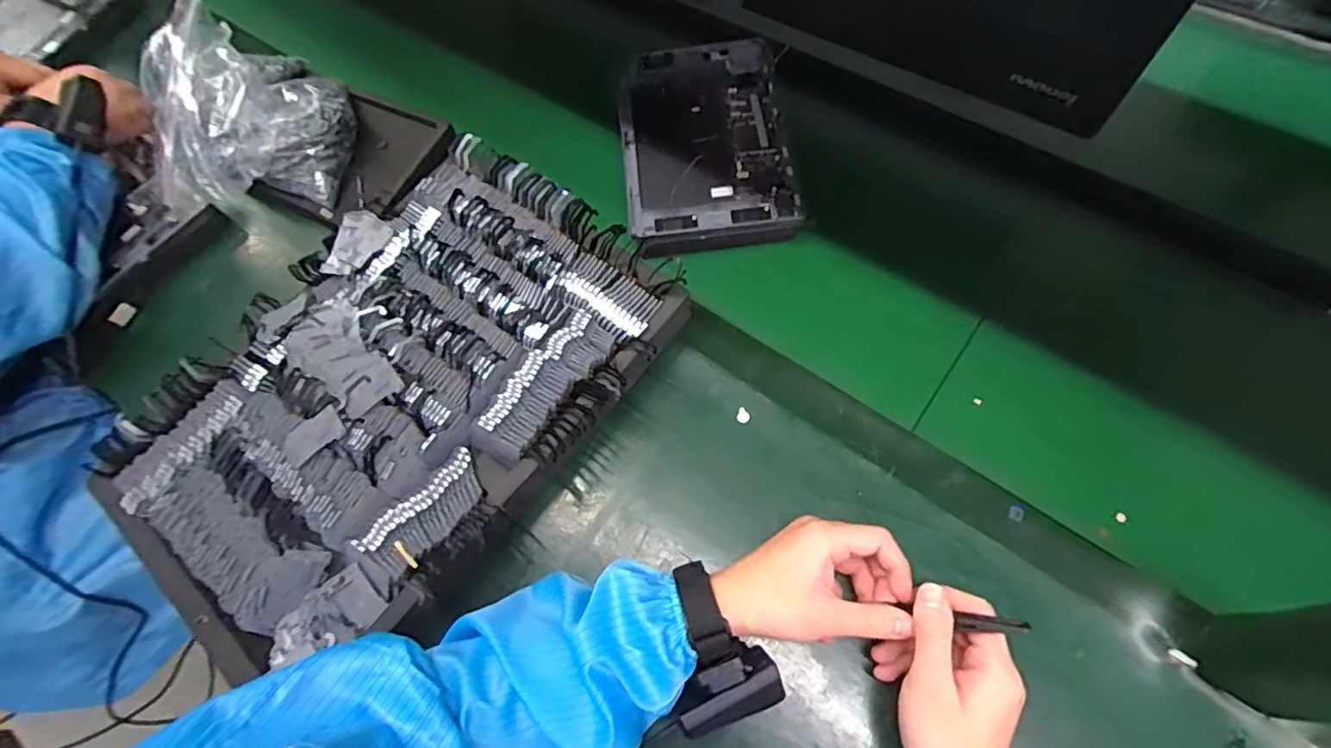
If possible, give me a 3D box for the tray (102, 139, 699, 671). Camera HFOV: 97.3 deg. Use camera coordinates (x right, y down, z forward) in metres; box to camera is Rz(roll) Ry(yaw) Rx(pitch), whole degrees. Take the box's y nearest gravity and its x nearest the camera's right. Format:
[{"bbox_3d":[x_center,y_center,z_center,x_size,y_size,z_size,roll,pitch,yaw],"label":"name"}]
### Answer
[{"bbox_3d":[-0.219,0.011,0.492,0.298,0.064,0.422,38,72,20],"label":"tray"}]

